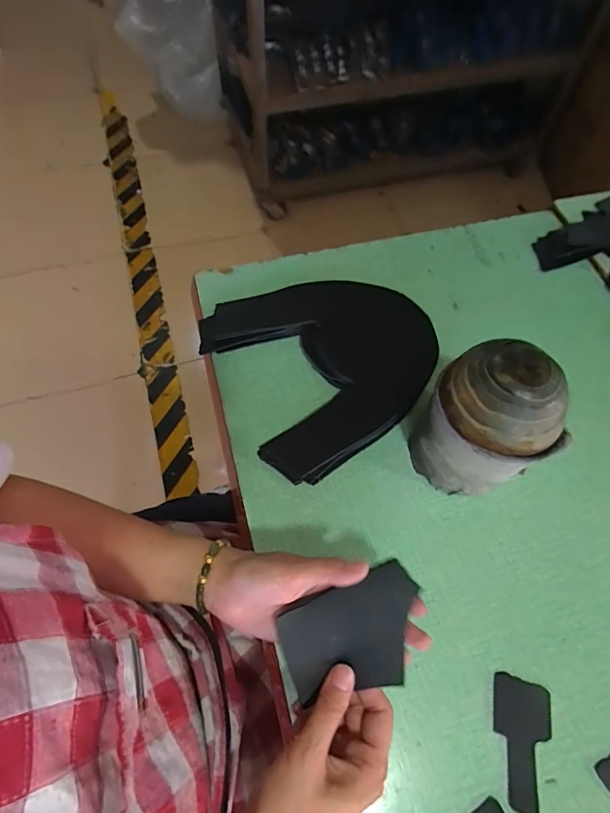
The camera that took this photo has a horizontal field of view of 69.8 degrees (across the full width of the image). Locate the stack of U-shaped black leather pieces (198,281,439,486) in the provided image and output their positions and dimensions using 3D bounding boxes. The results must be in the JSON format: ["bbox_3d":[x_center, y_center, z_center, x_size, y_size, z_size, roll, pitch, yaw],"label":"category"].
[{"bbox_3d":[0.029,-0.060,0.509,0.242,0.024,0.233,-27,67,-13],"label":"stack of U-shaped black leather pieces"}]

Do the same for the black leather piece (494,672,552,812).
[{"bbox_3d":[0.177,0.272,0.352,0.045,0.004,0.089,10,64,5],"label":"black leather piece"}]

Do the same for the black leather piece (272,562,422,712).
[{"bbox_3d":[0.037,0.169,0.320,0.106,0.006,0.072,-25,76,2],"label":"black leather piece"}]

